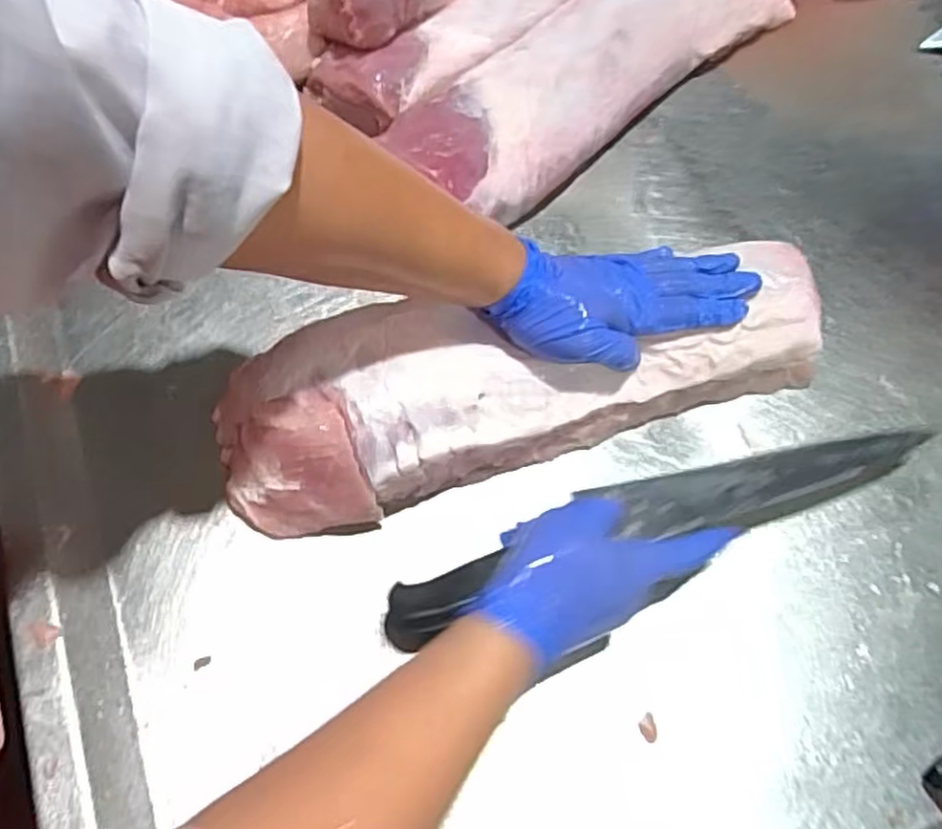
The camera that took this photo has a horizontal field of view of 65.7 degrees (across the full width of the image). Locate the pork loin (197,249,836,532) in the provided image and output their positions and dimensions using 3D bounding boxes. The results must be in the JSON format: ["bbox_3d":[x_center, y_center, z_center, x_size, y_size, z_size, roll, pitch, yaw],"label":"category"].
[{"bbox_3d":[0.040,-0.020,0.486,0.402,0.074,0.118,-11,66,-12],"label":"pork loin"}]

